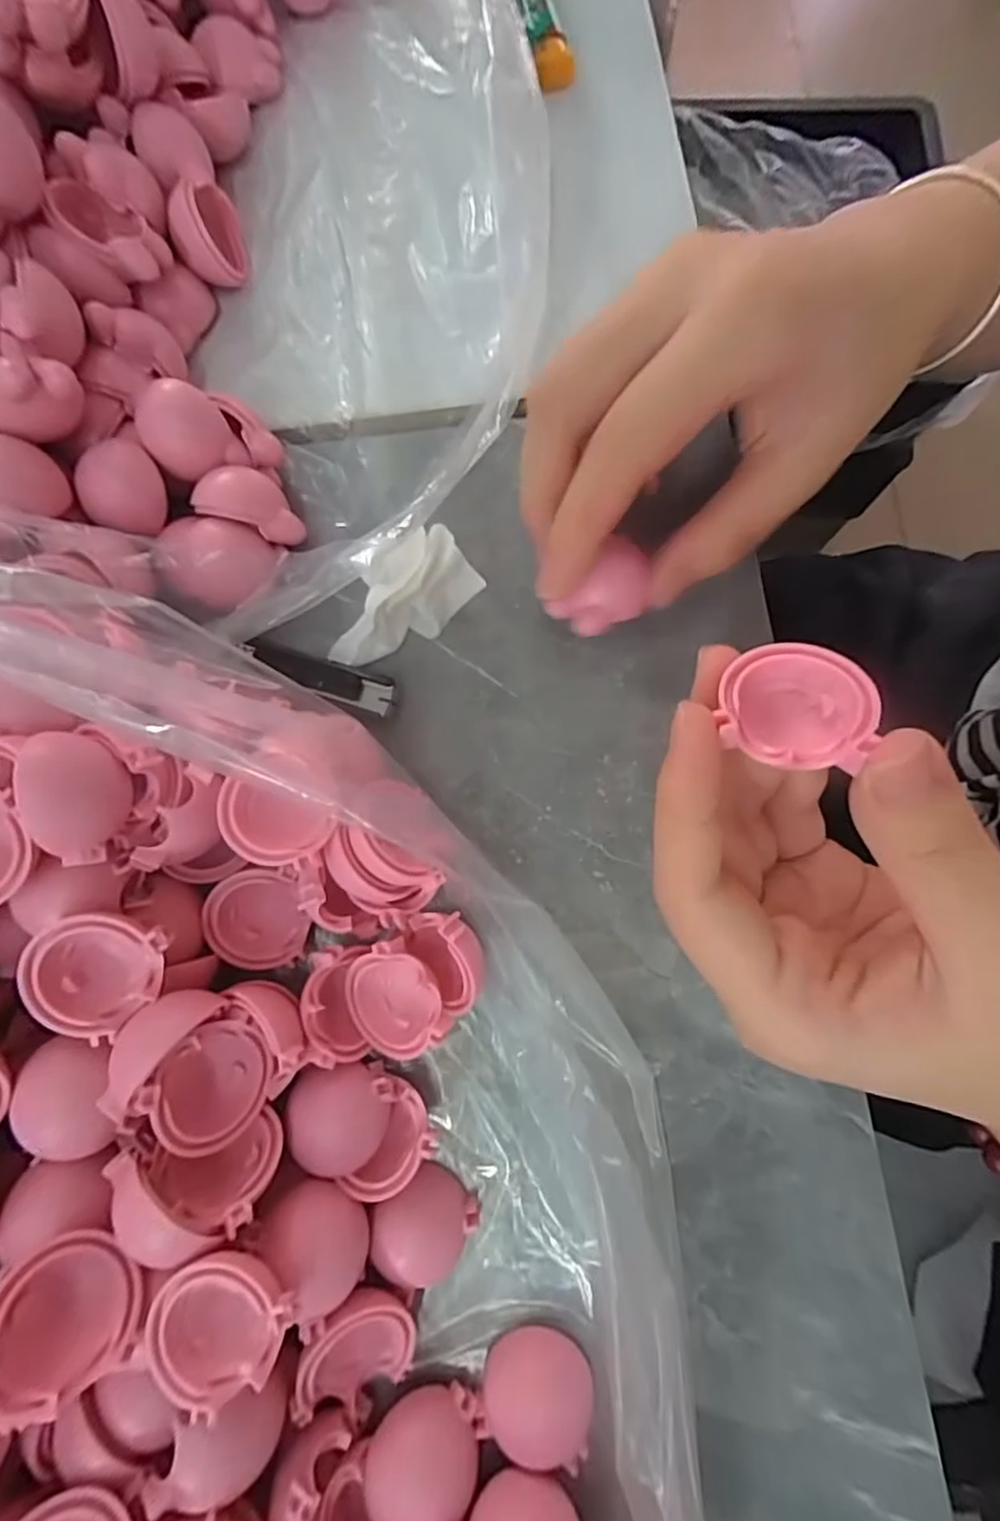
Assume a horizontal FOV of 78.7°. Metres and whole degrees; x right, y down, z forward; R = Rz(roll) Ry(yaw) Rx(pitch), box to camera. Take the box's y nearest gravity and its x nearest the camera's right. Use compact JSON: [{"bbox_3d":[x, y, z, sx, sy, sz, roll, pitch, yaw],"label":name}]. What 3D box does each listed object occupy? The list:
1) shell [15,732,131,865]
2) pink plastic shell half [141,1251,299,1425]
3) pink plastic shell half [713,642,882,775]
[{"bbox_3d":[-0.099,0.009,0.146,0.017,0.022,0.030,-6,79,-1],"label":"shell"},{"bbox_3d":[-0.063,0.128,0.139,0.028,0.016,0.030,0,79,1],"label":"pink plastic shell half"},{"bbox_3d":[0.062,-0.011,0.130,0.029,0.013,0.027,6,62,12],"label":"pink plastic shell half"}]

